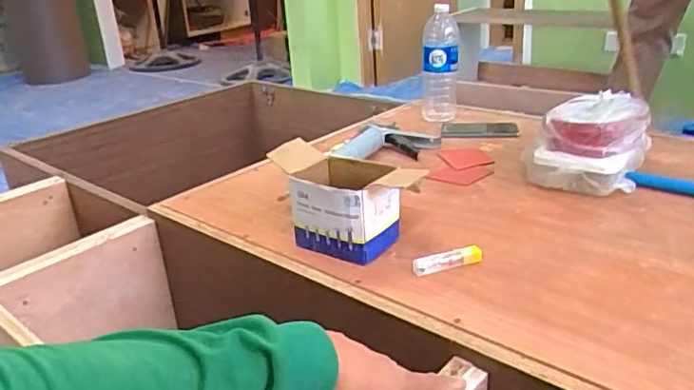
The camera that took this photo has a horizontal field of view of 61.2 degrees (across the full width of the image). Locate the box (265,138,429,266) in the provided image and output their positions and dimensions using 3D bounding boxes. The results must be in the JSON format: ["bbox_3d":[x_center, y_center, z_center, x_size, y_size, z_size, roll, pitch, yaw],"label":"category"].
[{"bbox_3d":[-0.003,0.012,0.802,0.215,0.121,0.104,13,29,33],"label":"box"}]

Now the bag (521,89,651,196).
[{"bbox_3d":[0.381,-0.086,0.958,0.182,0.122,0.172,10,27,28],"label":"bag"}]

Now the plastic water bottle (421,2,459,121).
[{"bbox_3d":[0.203,-0.283,1.294,0.079,0.241,0.088,0,24,9],"label":"plastic water bottle"}]

